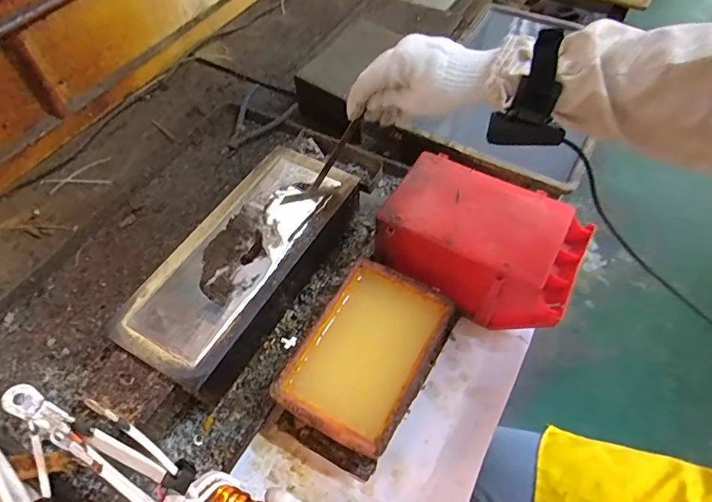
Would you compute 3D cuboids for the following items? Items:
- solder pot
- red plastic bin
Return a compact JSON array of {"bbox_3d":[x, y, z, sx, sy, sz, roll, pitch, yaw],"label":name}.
[{"bbox_3d":[-0.133,0.016,0.587,0.149,0.088,0.340,25,59,17],"label":"solder pot"},{"bbox_3d":[0.158,-0.008,0.575,0.235,0.119,0.144,25,59,17],"label":"red plastic bin"}]

